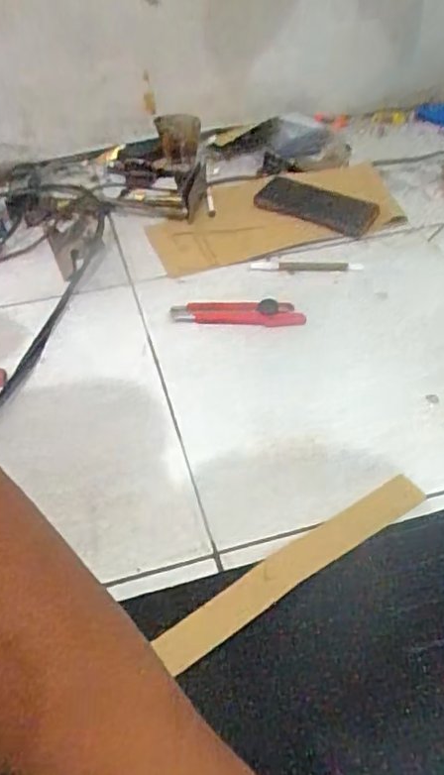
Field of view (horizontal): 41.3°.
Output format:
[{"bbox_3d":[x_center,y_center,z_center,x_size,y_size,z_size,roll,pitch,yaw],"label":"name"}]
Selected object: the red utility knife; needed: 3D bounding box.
[{"bbox_3d":[0.019,-0.088,0.680,0.150,0.016,0.030,0,46,4],"label":"red utility knife"}]

